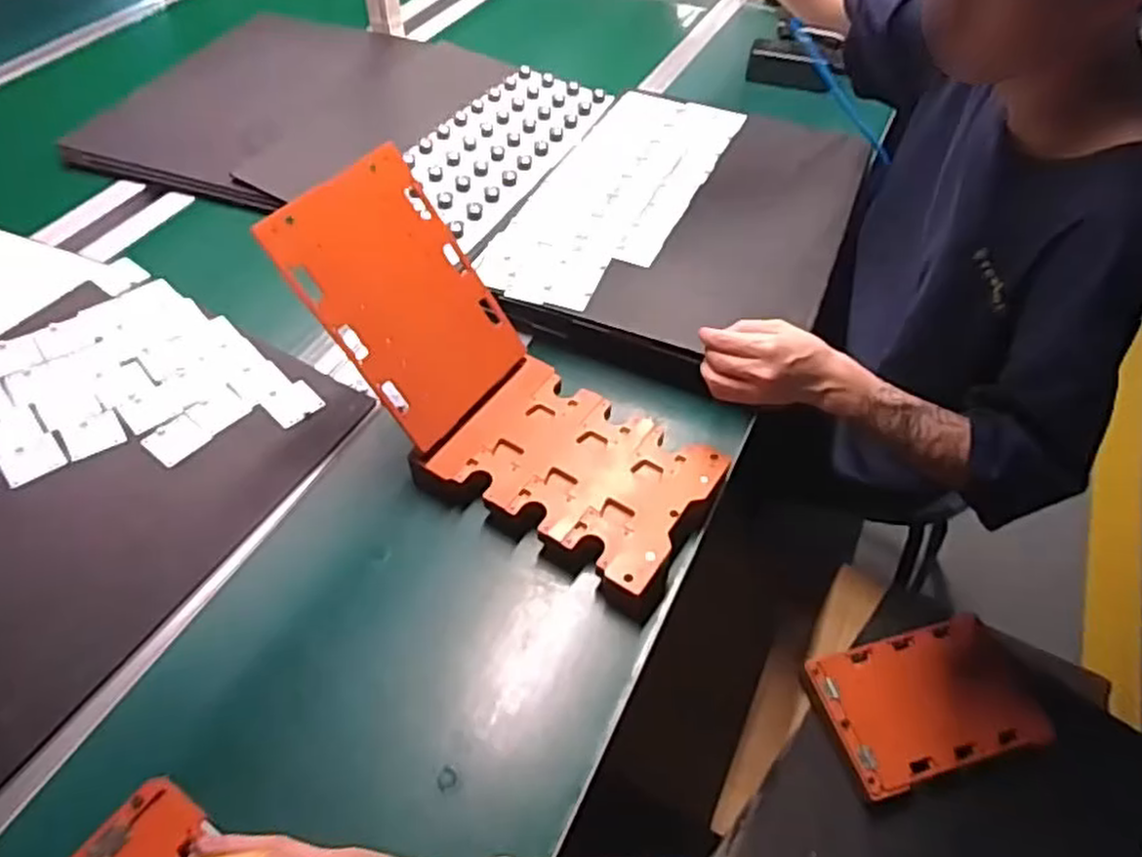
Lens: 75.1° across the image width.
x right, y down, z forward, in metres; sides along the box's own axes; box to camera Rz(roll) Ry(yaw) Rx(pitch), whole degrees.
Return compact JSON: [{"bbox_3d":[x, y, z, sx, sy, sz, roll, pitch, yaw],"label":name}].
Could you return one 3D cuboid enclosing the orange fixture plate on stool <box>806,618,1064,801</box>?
[{"bbox_3d":[0.439,0.336,0.919,0.255,0.041,0.168,-12,52,-11],"label":"orange fixture plate on stool"}]

